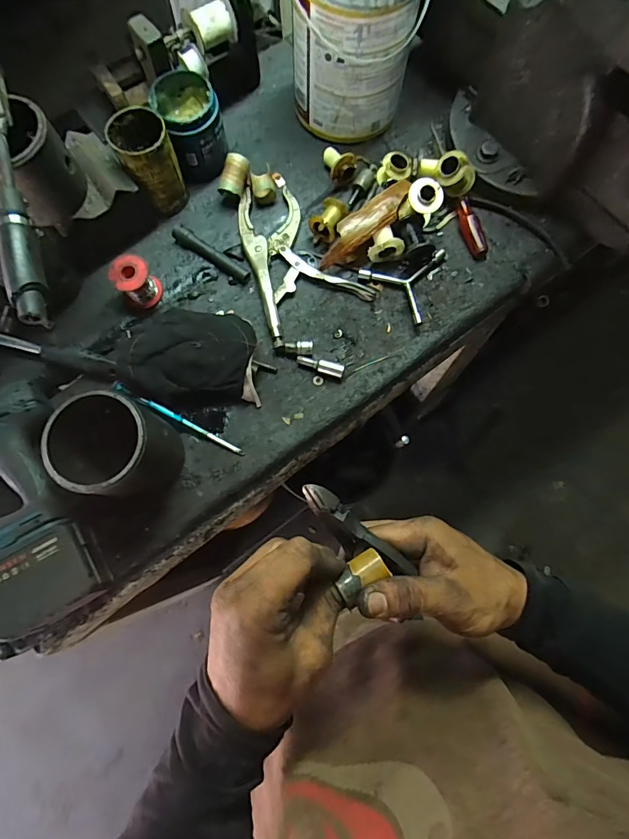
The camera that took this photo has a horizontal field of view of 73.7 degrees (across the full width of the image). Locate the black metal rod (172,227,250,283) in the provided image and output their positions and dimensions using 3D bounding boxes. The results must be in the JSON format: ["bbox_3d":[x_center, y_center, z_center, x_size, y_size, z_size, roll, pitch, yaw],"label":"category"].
[{"bbox_3d":[-0.151,-0.242,0.615,0.126,0.022,0.019,32,80,8],"label":"black metal rod"}]

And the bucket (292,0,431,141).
[{"bbox_3d":[0.058,-0.542,0.574,0.165,0.191,0.174,0,77,1],"label":"bucket"}]

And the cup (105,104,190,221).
[{"bbox_3d":[-0.230,-0.360,0.589,0.074,0.109,0.080,-34,79,-6],"label":"cup"}]

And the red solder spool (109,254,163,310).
[{"bbox_3d":[-0.250,-0.194,0.591,0.052,0.059,0.047,-37,79,-7],"label":"red solder spool"}]

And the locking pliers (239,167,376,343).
[{"bbox_3d":[-0.044,-0.243,0.621,0.154,0.019,0.240,-29,78,-5],"label":"locking pliers"}]

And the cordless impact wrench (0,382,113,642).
[{"bbox_3d":[-0.365,0.105,0.513,0.137,0.069,0.293,-25,78,-4],"label":"cordless impact wrench"}]

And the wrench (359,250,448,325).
[{"bbox_3d":[0.140,-0.211,0.607,0.116,0.015,0.111,42,81,9],"label":"wrench"}]

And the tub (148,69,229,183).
[{"bbox_3d":[-0.175,-0.425,0.607,0.087,0.091,0.107,-26,78,-5],"label":"tub"}]

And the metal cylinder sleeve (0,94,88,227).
[{"bbox_3d":[-0.308,-0.269,0.436,0.094,0.090,0.087,0,77,1],"label":"metal cylinder sleeve"}]

